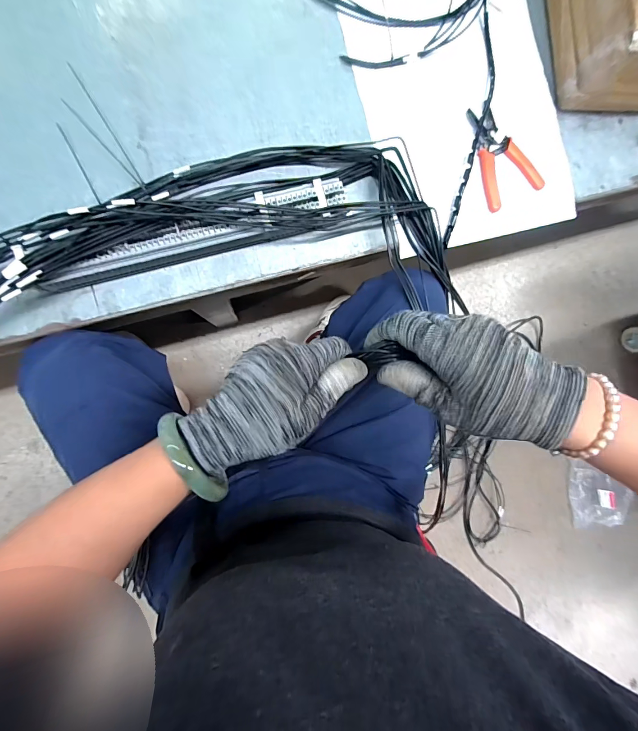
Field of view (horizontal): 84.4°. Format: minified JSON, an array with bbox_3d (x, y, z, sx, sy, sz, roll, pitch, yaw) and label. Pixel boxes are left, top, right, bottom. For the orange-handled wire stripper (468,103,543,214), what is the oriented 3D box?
[{"bbox_3d":[0.279,-0.309,0.520,0.097,0.011,0.144,-16,92,-9],"label":"orange-handled wire stripper"}]

